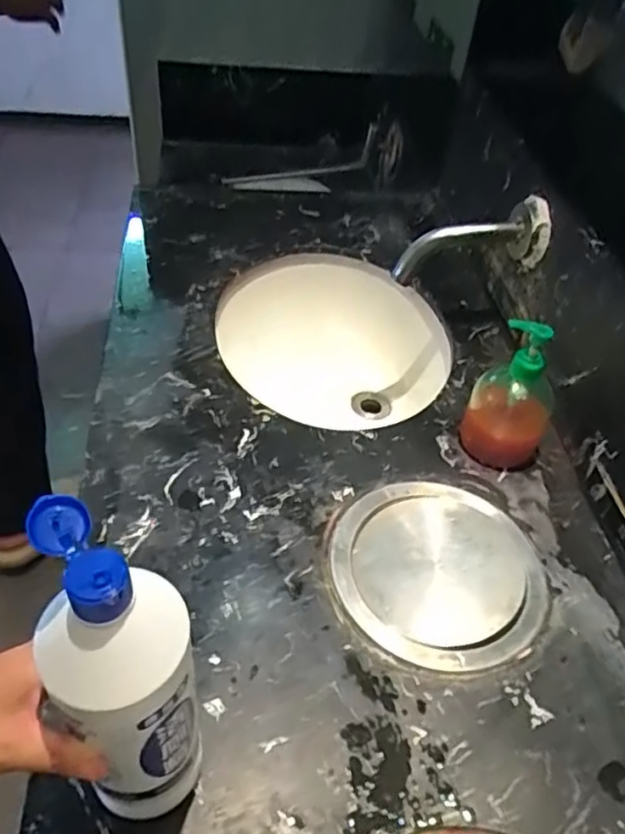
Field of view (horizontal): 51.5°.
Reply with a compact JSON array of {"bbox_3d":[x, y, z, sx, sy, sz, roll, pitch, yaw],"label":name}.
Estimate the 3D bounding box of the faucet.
[{"bbox_3d":[0.190,-0.212,0.795,0.185,0.080,0.055,-10,45,3],"label":"faucet"}]

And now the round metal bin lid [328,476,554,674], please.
[{"bbox_3d":[0.118,0.139,0.614,0.193,0.009,0.193,4,45,-2],"label":"round metal bin lid"}]

